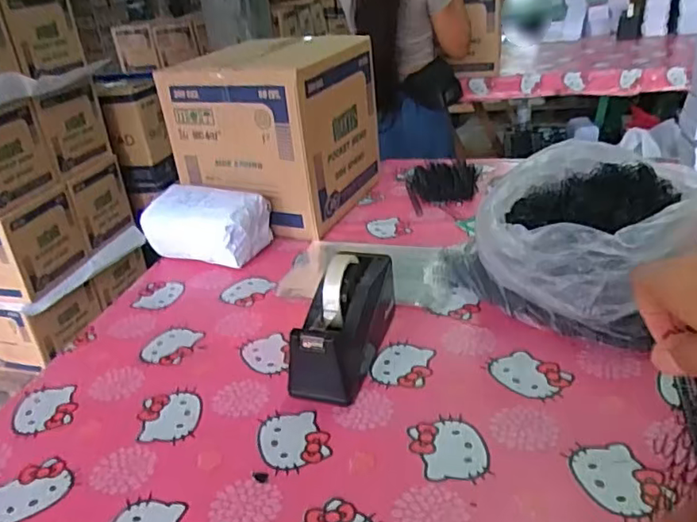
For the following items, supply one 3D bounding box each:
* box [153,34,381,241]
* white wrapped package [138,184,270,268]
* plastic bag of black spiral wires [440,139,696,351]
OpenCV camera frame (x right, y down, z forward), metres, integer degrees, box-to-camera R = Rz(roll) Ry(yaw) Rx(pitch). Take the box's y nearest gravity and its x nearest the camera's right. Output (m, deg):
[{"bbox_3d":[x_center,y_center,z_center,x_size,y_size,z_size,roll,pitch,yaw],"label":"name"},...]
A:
[{"bbox_3d":[-0.132,-0.250,1.106,0.287,0.290,0.311,8,32,25],"label":"box"},{"bbox_3d":[-0.241,-0.063,0.994,0.191,0.106,0.130,9,32,26],"label":"white wrapped package"},{"bbox_3d":[0.299,-0.040,0.794,0.282,0.150,0.266,18,37,37],"label":"plastic bag of black spiral wires"}]

